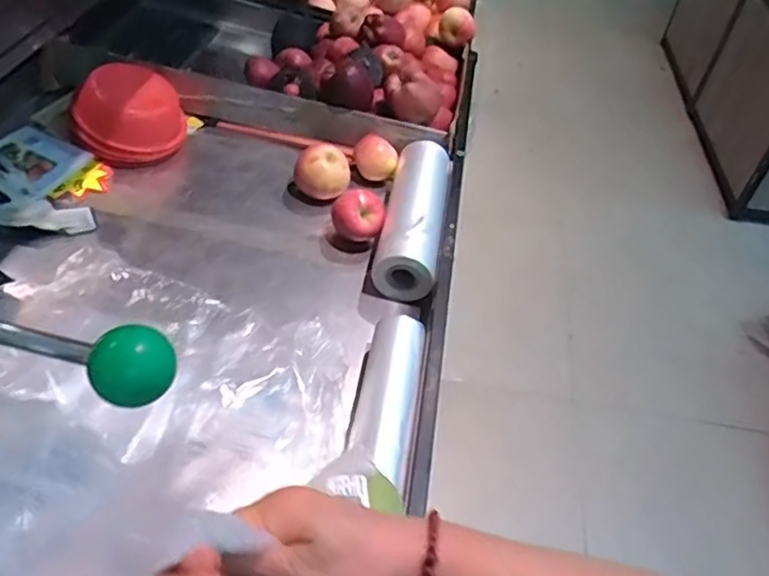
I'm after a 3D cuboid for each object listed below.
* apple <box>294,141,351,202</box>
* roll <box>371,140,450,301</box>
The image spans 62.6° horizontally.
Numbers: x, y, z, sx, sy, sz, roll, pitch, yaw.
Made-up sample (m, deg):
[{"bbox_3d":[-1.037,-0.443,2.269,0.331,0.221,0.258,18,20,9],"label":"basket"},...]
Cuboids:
[{"bbox_3d":[-0.101,-0.189,1.025,0.088,0.068,0.065,1,45,-6],"label":"apple"},{"bbox_3d":[0.047,-0.126,0.991,0.092,0.096,0.304,9,45,2],"label":"roll"}]

